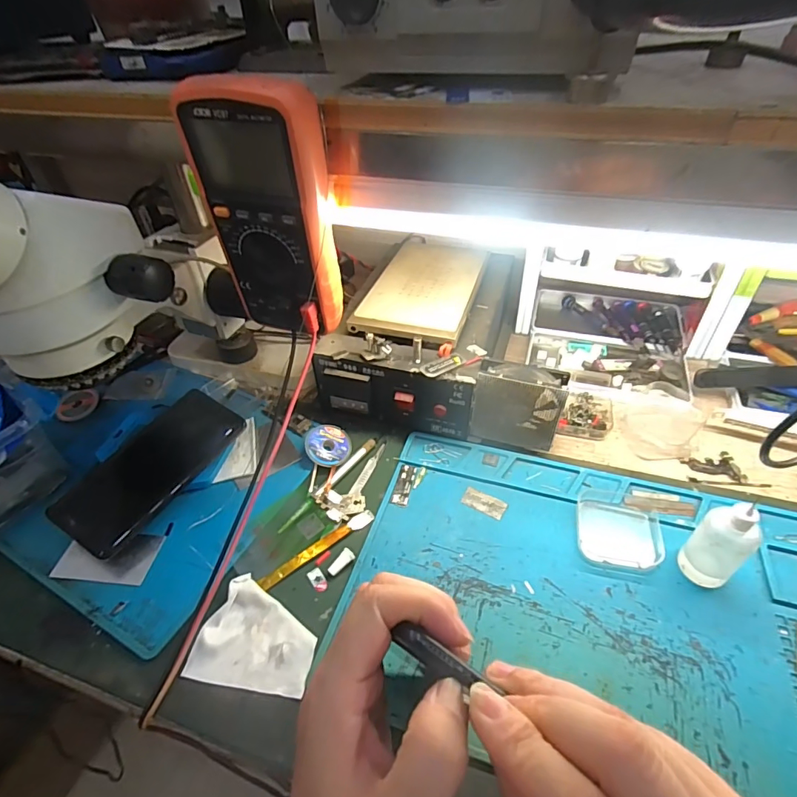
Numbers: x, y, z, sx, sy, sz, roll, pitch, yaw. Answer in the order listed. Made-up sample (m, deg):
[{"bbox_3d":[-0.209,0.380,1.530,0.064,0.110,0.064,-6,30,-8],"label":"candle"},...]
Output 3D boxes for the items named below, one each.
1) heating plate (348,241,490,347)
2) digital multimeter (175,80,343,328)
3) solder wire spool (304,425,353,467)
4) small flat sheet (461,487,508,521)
[{"bbox_3d":[0.031,-0.122,0.508,0.107,0.020,0.184,11,46,16],"label":"heating plate"},{"bbox_3d":[-0.089,-0.130,0.336,0.088,0.167,0.046,14,47,18],"label":"digital multimeter"},{"bbox_3d":[-0.070,0.046,0.461,0.046,0.006,0.046,11,53,-16],"label":"solder wire spool"},{"bbox_3d":[0.078,0.094,0.416,0.039,0.004,0.018,22,50,25],"label":"small flat sheet"}]

